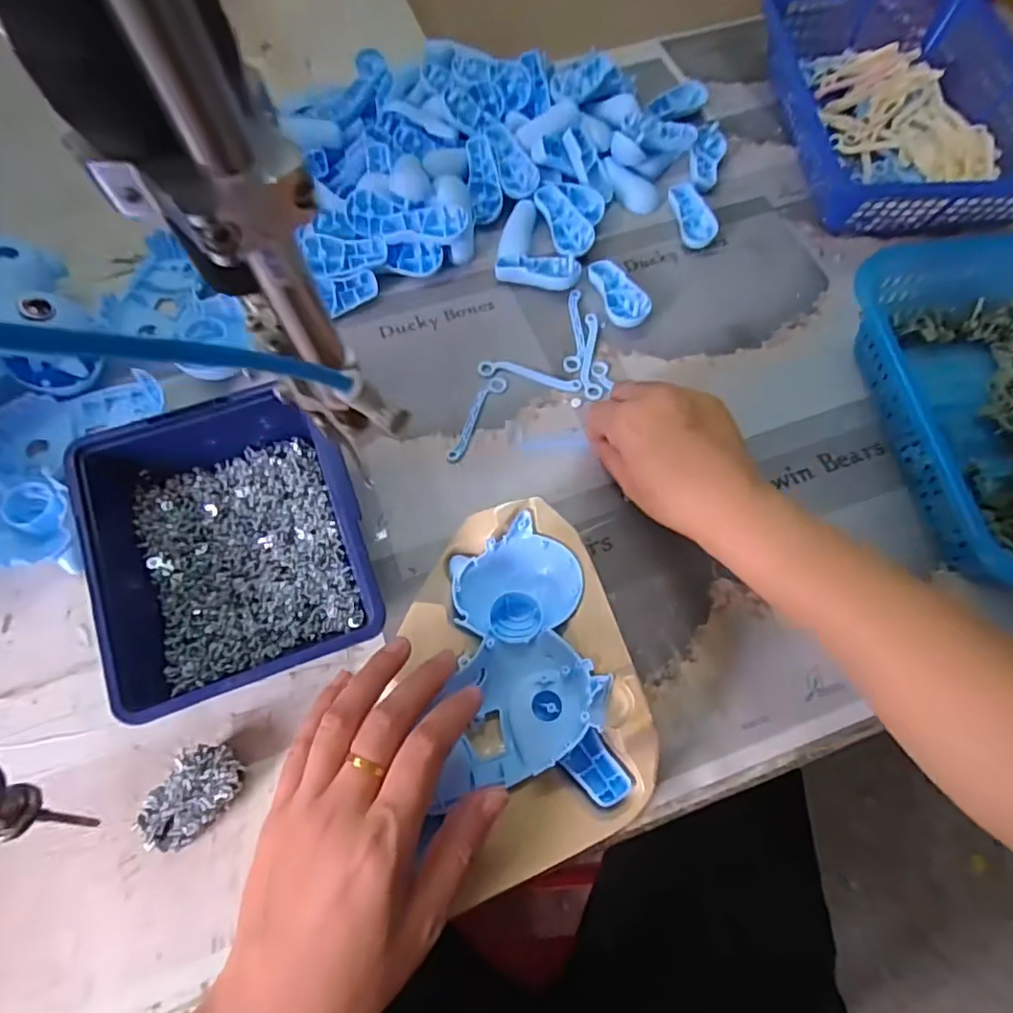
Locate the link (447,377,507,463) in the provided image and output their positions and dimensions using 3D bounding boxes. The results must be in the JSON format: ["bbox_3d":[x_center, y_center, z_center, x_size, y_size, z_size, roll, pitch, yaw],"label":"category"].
[{"bbox_3d":[-0.024,-0.067,0.441,0.017,0.004,0.080,27,68,10],"label":"link"}]

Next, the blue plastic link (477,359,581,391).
[{"bbox_3d":[0.018,-0.101,0.455,0.079,0.004,0.014,10,66,3],"label":"blue plastic link"}]

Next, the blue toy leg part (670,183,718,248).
[{"bbox_3d":[0.160,-0.254,0.519,0.029,0.016,0.068,-16,68,-8],"label":"blue toy leg part"}]

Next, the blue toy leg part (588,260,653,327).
[{"bbox_3d":[0.092,-0.172,0.481,0.035,0.014,0.066,-16,68,-8],"label":"blue toy leg part"}]

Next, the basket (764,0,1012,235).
[{"bbox_3d":[0.356,-0.360,0.540,0.206,0.066,0.276,-5,66,-3],"label":"basket"}]

